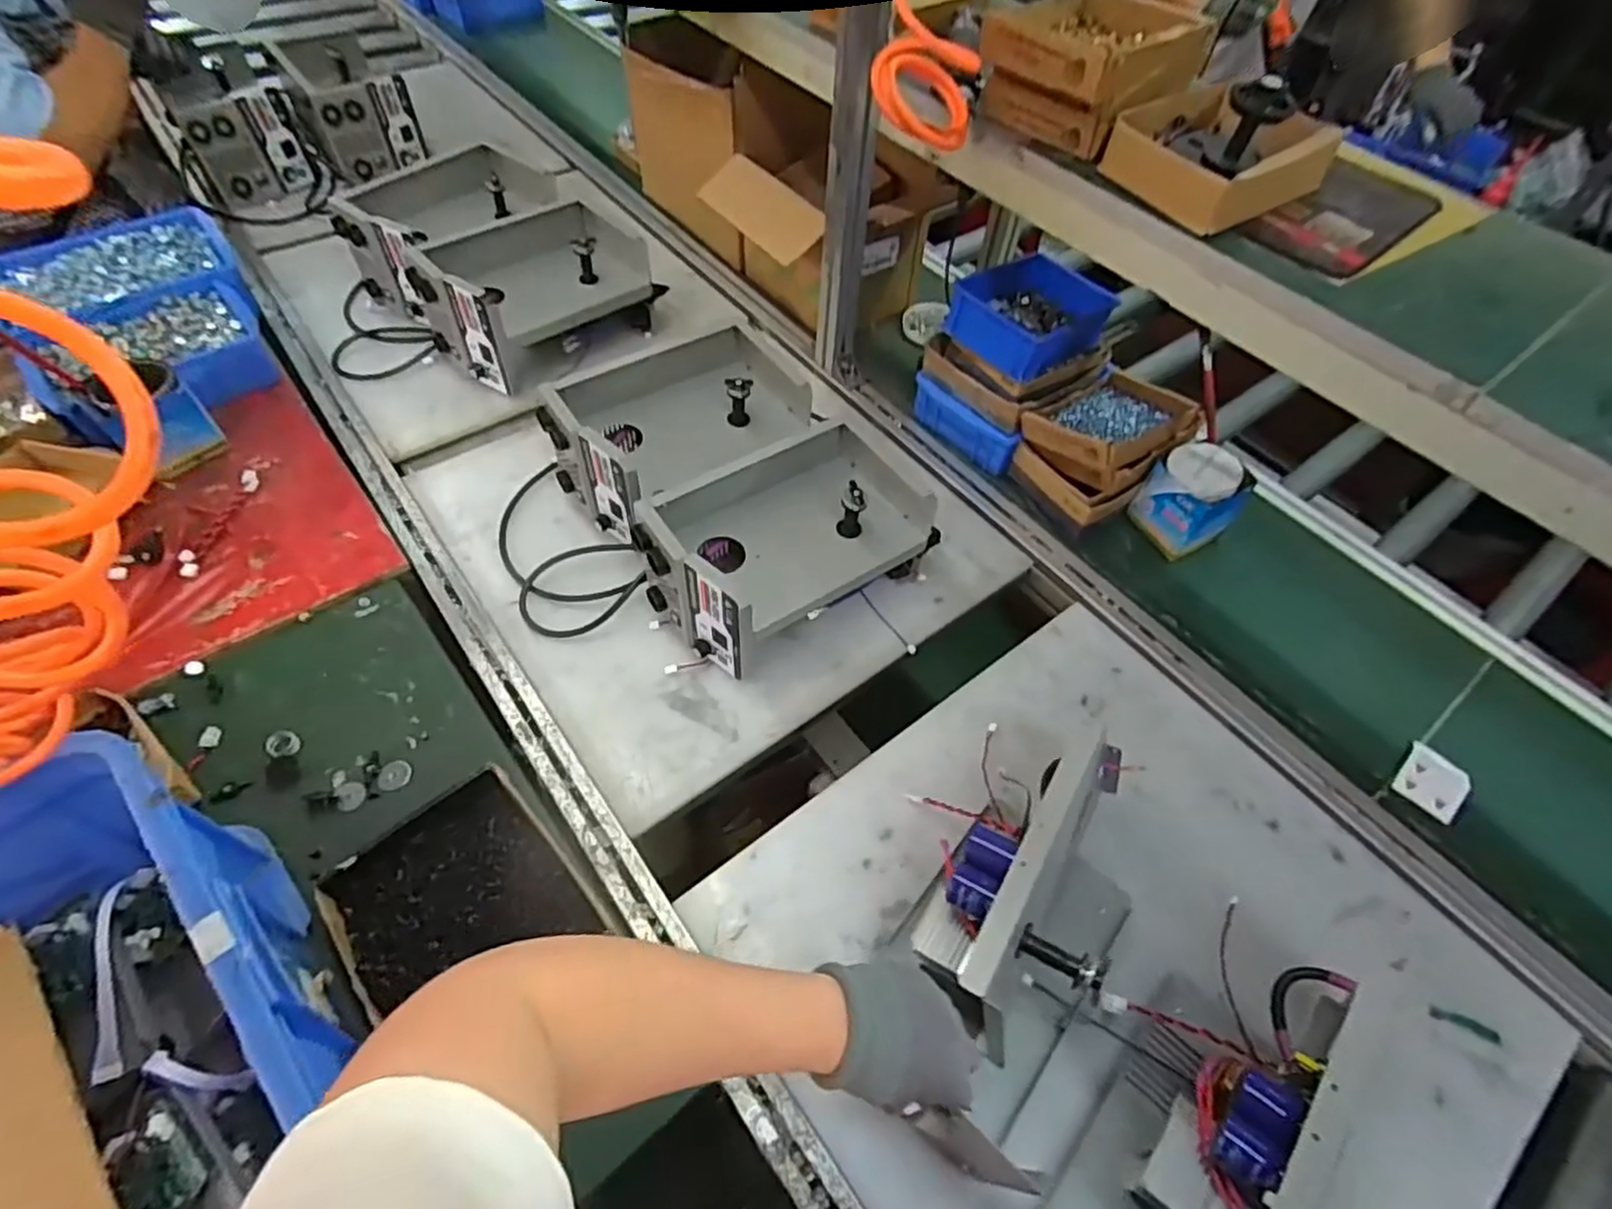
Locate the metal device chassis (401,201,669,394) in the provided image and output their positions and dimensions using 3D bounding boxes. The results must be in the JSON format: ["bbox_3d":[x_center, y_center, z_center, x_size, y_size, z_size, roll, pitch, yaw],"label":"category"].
[{"bbox_3d":[-0.407,-0.480,1.090,0.317,0.142,0.224,-36,65,-25],"label":"metal device chassis"}]

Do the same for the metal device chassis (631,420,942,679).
[{"bbox_3d":[-0.020,-0.069,0.832,0.302,0.146,0.178,-29,62,-22],"label":"metal device chassis"}]

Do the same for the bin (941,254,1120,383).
[{"bbox_3d":[0.291,-0.376,0.948,0.180,0.067,0.145,-32,63,-23],"label":"bin"}]

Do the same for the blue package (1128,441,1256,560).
[{"bbox_3d":[0.481,-0.123,0.929,0.112,0.129,0.075,38,61,21],"label":"blue package"}]

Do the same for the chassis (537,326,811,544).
[{"bbox_3d":[-0.154,-0.214,0.923,0.293,0.145,0.202,-34,64,-24],"label":"chassis"}]

